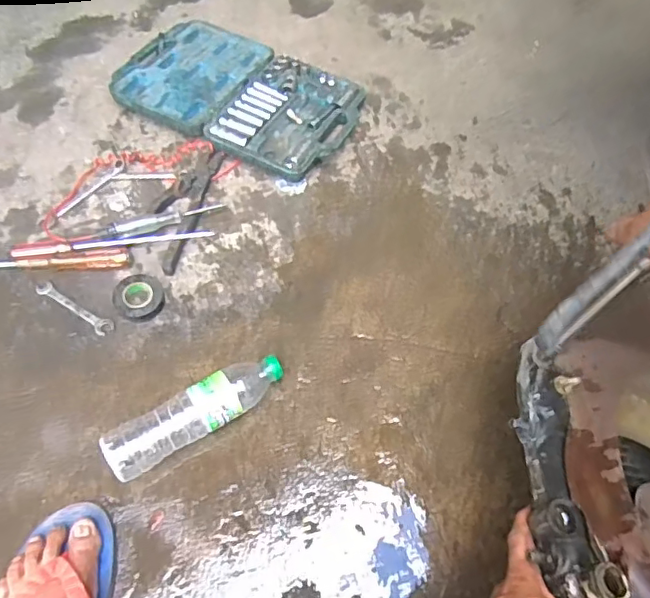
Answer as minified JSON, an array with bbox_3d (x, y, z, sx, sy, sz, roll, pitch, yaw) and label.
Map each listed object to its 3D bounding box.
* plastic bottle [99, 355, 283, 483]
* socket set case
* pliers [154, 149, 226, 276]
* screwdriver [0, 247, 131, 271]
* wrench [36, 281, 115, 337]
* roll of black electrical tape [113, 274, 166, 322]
[{"bbox_3d":[-0.151,0.136,0.668,0.218,0.060,0.059,-32,68,-19],"label":"plastic bottle"},{"bbox_3d":[-0.140,-0.340,0.930,0.378,0.046,0.243,27,63,10],"label":"socket set case"},{"bbox_3d":[-0.213,-0.139,0.835,0.062,0.012,0.227,12,62,3],"label":"pliers"},{"bbox_3d":[-0.366,-0.048,0.761,0.191,0.020,0.028,-6,63,-7],"label":"screwdriver"},{"bbox_3d":[-0.336,0.011,0.746,0.125,0.004,0.022,29,64,11],"label":"wrench"},{"bbox_3d":[-0.250,-0.003,0.751,0.062,0.015,0.070,-18,65,-13],"label":"roll of black electrical tape"}]

